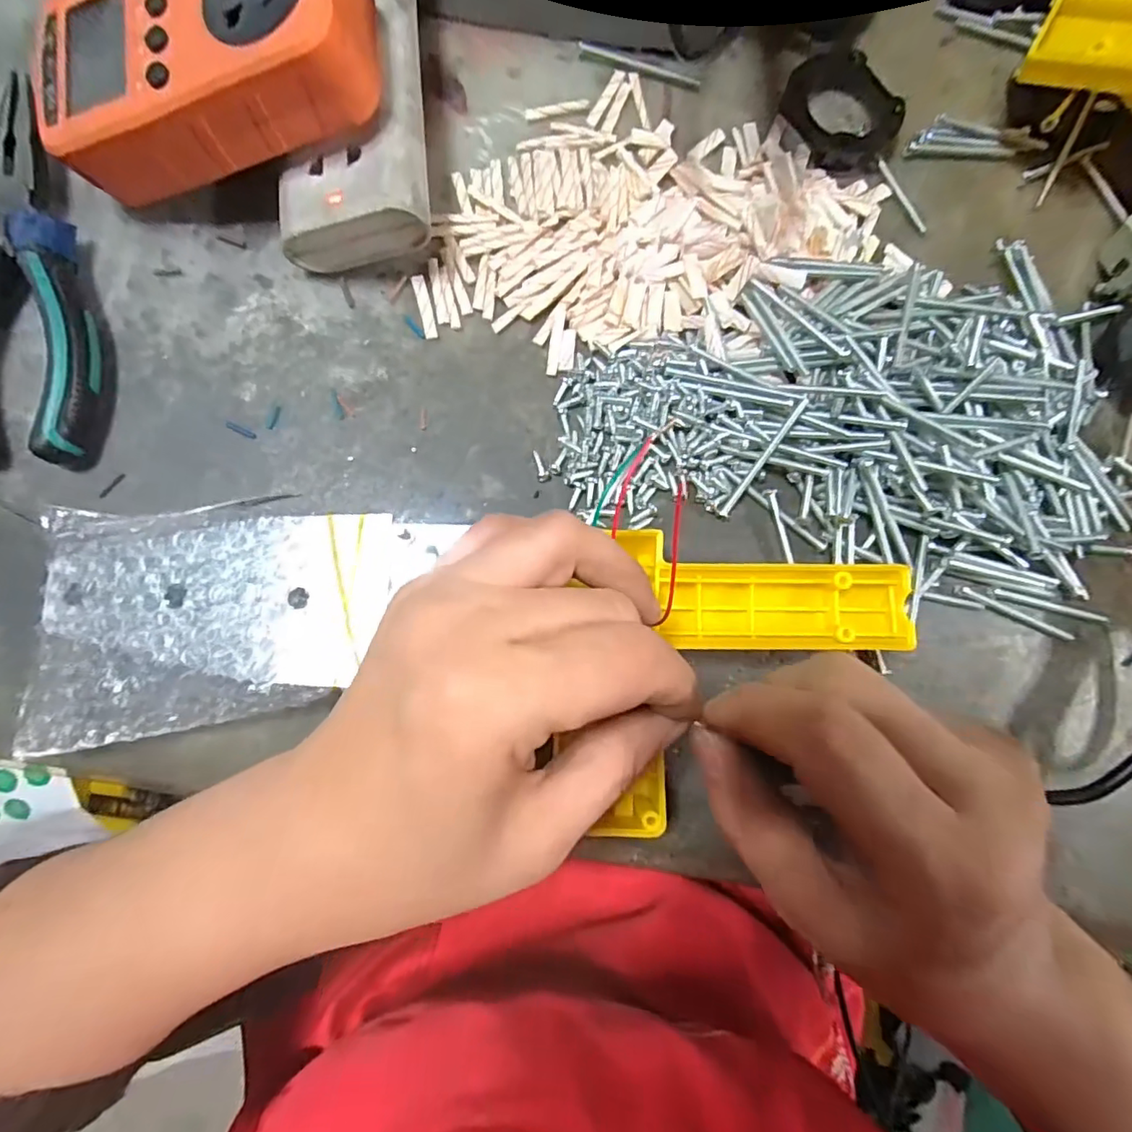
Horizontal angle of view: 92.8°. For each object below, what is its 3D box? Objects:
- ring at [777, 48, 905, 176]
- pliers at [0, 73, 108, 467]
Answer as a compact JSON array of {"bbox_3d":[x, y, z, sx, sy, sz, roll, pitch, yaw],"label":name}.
[{"bbox_3d":[0.138,-0.227,0.267,0.051,0.011,0.058,-29,88,-8],"label":"ring"},{"bbox_3d":[-0.219,-0.118,0.218,0.050,0.019,0.151,-3,85,-6],"label":"pliers"}]

